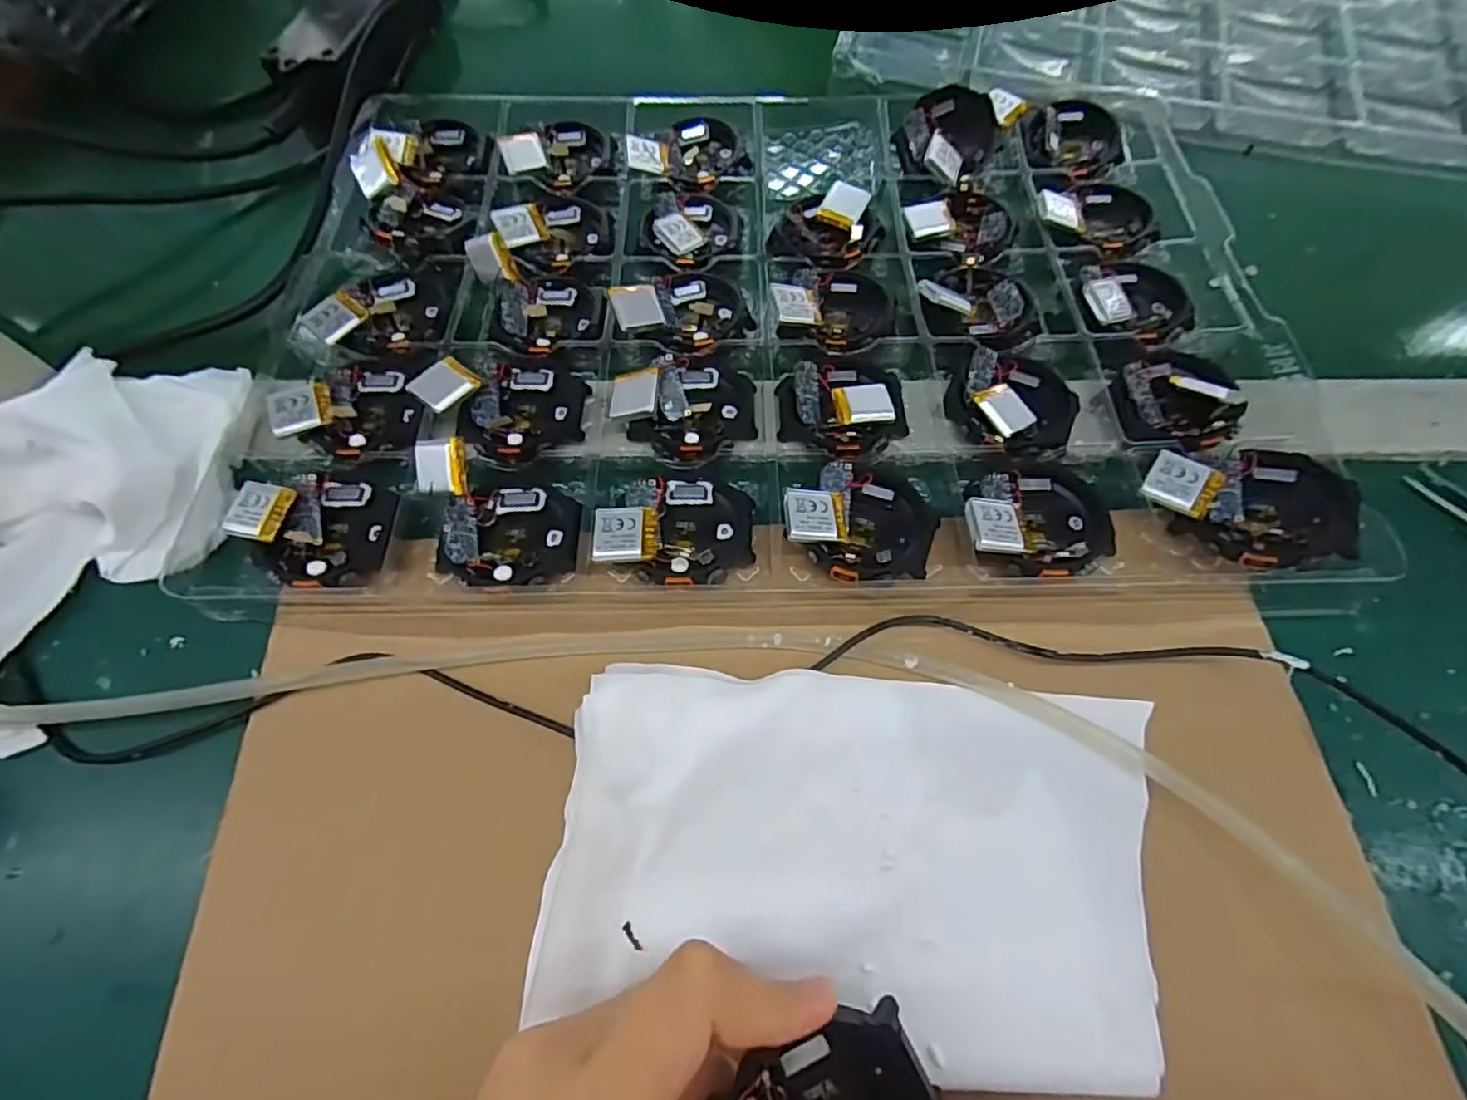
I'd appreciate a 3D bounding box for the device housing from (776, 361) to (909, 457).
[{"bbox_3d":[0.046,-0.061,0.267,0.052,0.014,0.045,-1,66,0],"label":"device housing"}]

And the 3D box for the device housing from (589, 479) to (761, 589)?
[{"bbox_3d":[-0.022,-0.007,0.242,0.058,0.017,0.045,-2,66,-1],"label":"device housing"}]

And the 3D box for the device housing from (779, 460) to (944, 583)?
[{"bbox_3d":[0.048,-0.011,0.242,0.057,0.016,0.049,3,66,2],"label":"device housing"}]

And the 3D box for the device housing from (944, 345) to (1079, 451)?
[{"bbox_3d":[0.118,-0.062,0.267,0.051,0.012,0.049,0,66,0],"label":"device housing"}]

